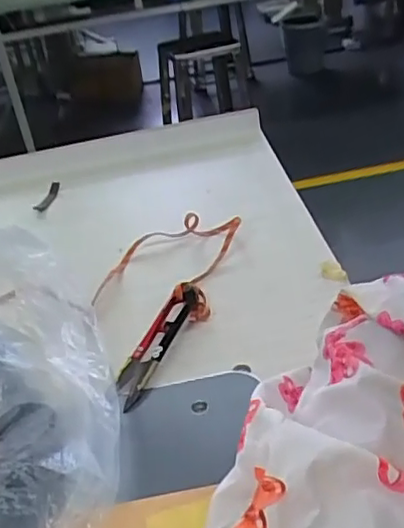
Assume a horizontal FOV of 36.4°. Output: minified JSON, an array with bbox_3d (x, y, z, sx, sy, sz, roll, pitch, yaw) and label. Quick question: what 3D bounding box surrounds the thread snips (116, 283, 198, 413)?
[{"bbox_3d":[-0.030,0.049,0.396,0.025,0.018,0.103,6,35,19],"label":"thread snips"}]

